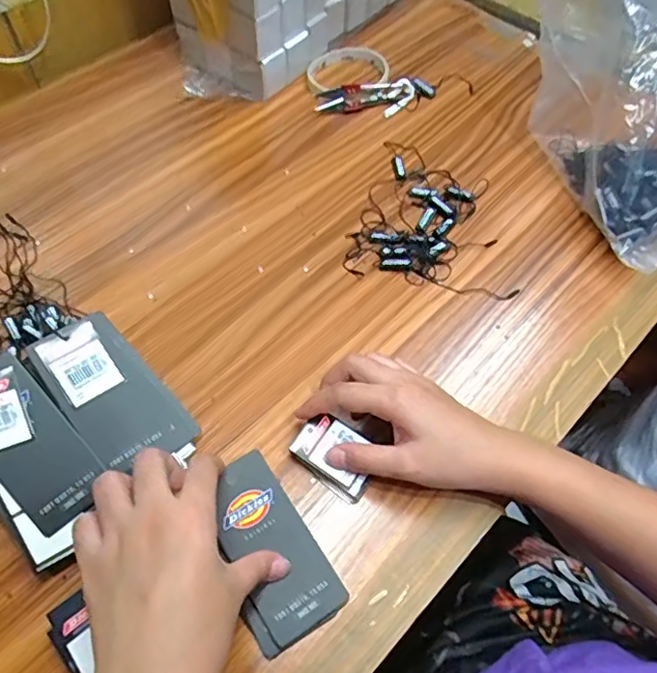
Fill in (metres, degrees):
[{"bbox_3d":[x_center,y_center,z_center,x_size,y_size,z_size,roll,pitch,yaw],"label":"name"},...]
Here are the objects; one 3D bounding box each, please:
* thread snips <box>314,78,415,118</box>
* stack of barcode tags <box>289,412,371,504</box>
[{"bbox_3d":[0.040,-0.245,0.584,0.102,0.007,0.036,-10,89,-11],"label":"thread snips"},{"bbox_3d":[0.006,0.080,0.387,0.057,0.015,0.040,31,62,17],"label":"stack of barcode tags"}]

